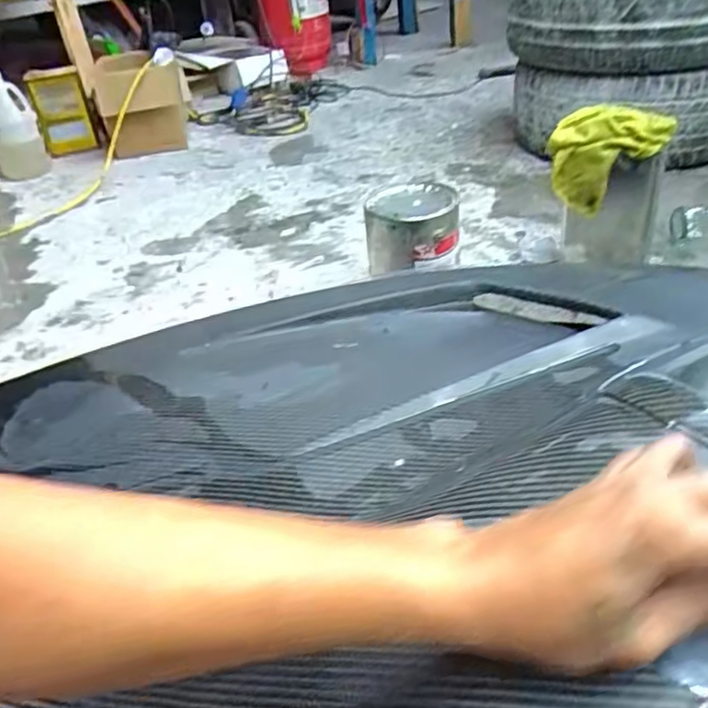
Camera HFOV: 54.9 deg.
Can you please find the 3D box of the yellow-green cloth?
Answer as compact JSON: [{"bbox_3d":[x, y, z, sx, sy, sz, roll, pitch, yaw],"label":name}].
[{"bbox_3d":[0.452,-0.343,1.214,0.133,0.151,0.168,-33,42,-31],"label":"yellow-green cloth"}]

